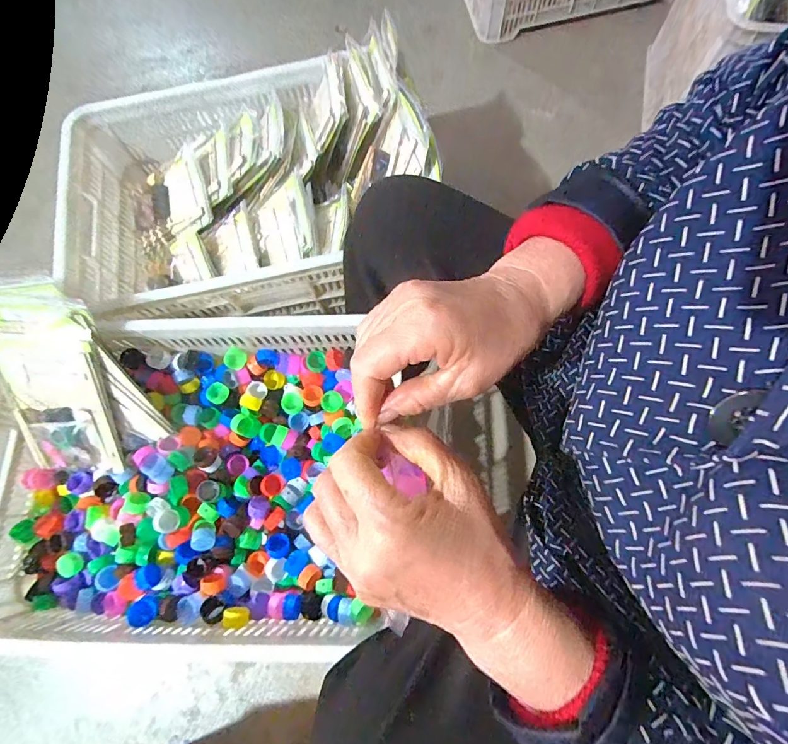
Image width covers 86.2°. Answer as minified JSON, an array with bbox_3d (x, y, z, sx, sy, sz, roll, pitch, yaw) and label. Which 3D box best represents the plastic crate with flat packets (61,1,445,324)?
[{"bbox_3d":[-0.252,-0.315,0.739,0.590,0.222,0.422,-17,72,-2],"label":"plastic crate with flat packets"}]

